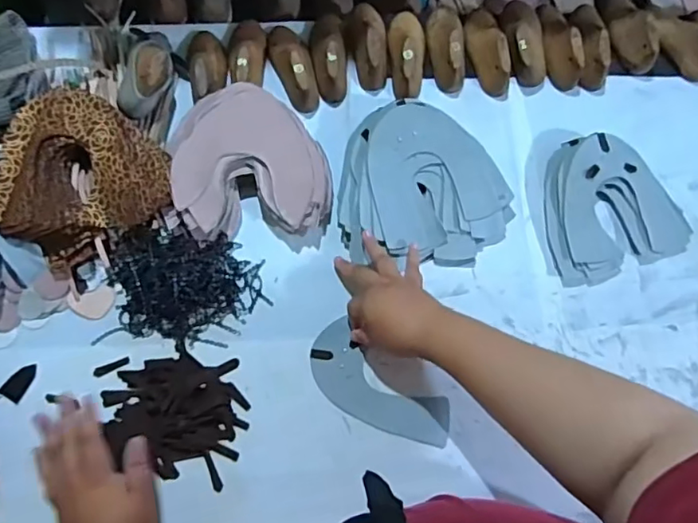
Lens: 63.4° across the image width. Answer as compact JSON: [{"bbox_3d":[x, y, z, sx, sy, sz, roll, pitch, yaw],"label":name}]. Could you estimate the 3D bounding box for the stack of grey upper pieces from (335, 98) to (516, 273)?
[{"bbox_3d":[0.100,-0.095,0.707,0.220,0.063,0.200,0,70,-3],"label":"stack of grey upper pieces"}]

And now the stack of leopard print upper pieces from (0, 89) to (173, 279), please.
[{"bbox_3d":[-0.317,-0.102,0.658,0.187,0.060,0.175,-30,74,-12],"label":"stack of leopard print upper pieces"}]

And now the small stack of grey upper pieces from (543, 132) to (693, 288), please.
[{"bbox_3d":[0.340,-0.070,0.718,0.177,0.045,0.183,-5,70,-5],"label":"small stack of grey upper pieces"}]

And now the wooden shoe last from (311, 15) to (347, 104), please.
[{"bbox_3d":[-0.027,-0.290,0.785,0.048,0.059,0.140,-5,70,-5],"label":"wooden shoe last"}]

